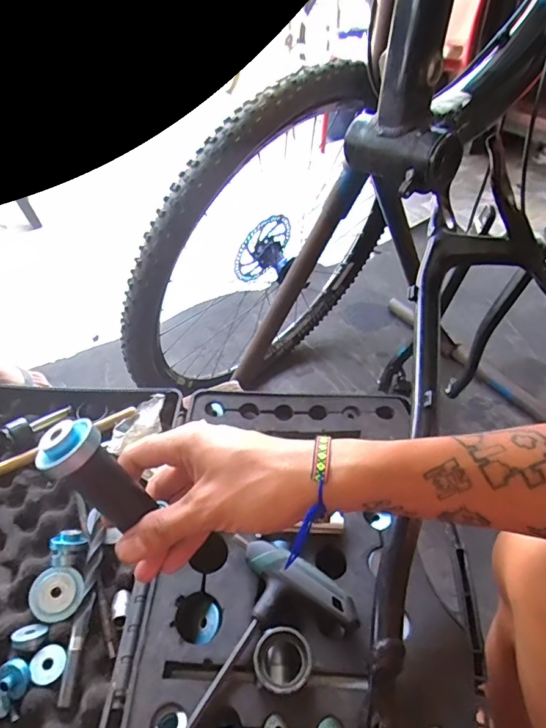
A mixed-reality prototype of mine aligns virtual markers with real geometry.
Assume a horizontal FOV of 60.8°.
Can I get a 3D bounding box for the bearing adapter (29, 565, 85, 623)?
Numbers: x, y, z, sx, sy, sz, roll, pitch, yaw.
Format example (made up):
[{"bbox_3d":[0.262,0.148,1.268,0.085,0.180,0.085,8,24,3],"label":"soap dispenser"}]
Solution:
[{"bbox_3d":[-0.178,0.189,0.384,0.041,0.015,0.038,0,44,0],"label":"bearing adapter"}]

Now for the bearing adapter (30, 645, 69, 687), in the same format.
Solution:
[{"bbox_3d":[-0.169,0.226,0.352,0.025,0.007,0.026,0,44,0],"label":"bearing adapter"}]

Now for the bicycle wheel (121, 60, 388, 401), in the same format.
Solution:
[{"bbox_3d":[0.010,-0.172,0.896,0.189,0.677,0.643,26,50,26],"label":"bicycle wheel"}]

